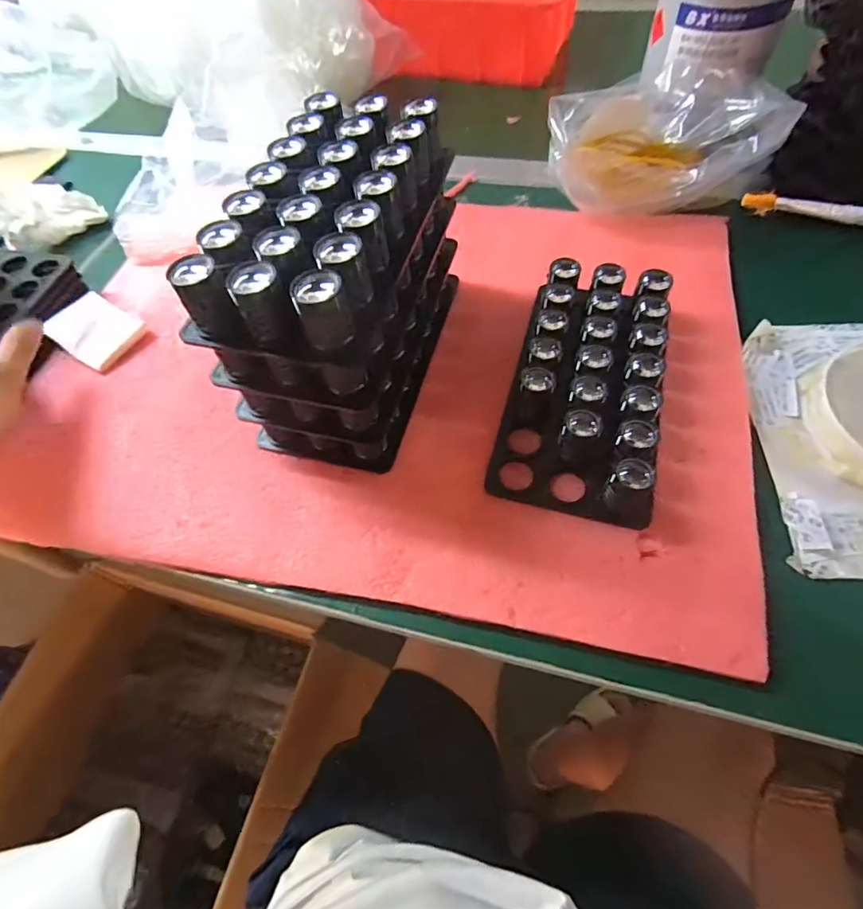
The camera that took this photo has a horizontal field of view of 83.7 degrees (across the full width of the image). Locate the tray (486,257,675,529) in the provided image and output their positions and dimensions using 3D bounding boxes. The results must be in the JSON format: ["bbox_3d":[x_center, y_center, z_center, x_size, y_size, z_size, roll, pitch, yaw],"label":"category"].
[{"bbox_3d":[0.106,-0.050,0.322,0.100,0.036,0.182,13,61,12],"label":"tray"}]

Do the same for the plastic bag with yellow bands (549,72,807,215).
[{"bbox_3d":[0.191,-0.254,0.410,0.173,0.081,0.102,23,63,17],"label":"plastic bag with yellow bands"}]

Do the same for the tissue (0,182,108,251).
[{"bbox_3d":[-0.386,-0.243,0.477,0.058,0.045,0.092,36,68,23],"label":"tissue"}]

